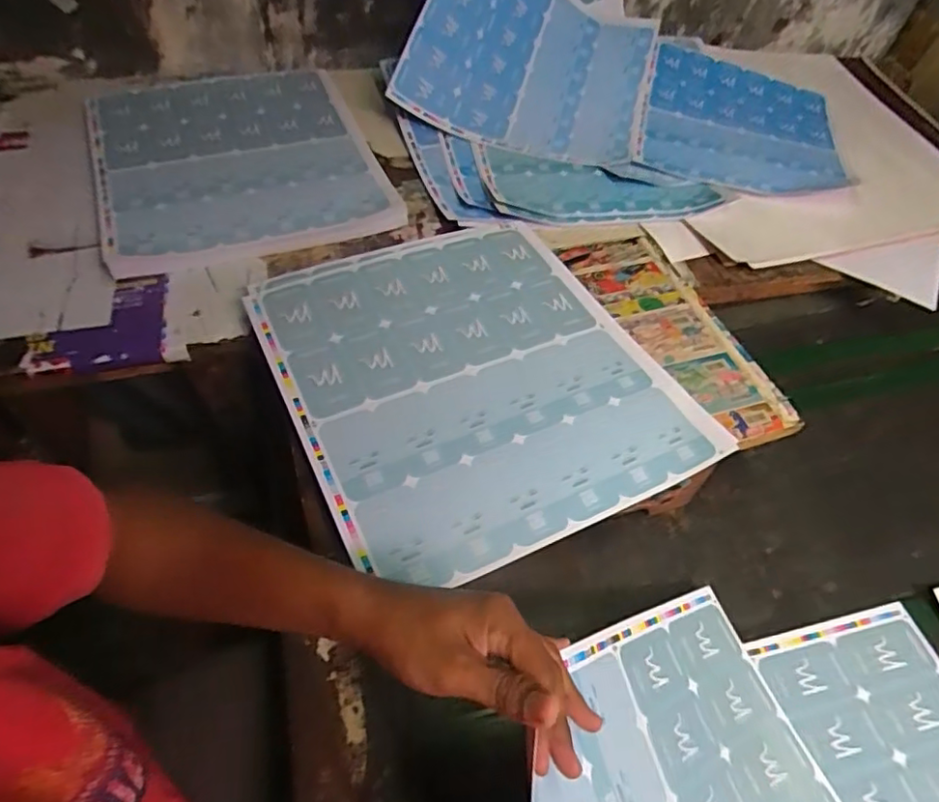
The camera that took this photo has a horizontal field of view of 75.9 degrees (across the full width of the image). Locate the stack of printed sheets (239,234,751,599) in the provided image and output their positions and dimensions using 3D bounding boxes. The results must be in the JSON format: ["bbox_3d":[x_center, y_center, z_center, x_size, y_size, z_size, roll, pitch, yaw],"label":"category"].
[{"bbox_3d":[-0.005,-0.031,0.627,0.353,0.031,0.412,-21,58,-18],"label":"stack of printed sheets"}]

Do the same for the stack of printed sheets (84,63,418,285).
[{"bbox_3d":[-0.329,-0.354,0.855,0.365,0.030,0.442,-17,57,-16],"label":"stack of printed sheets"}]

